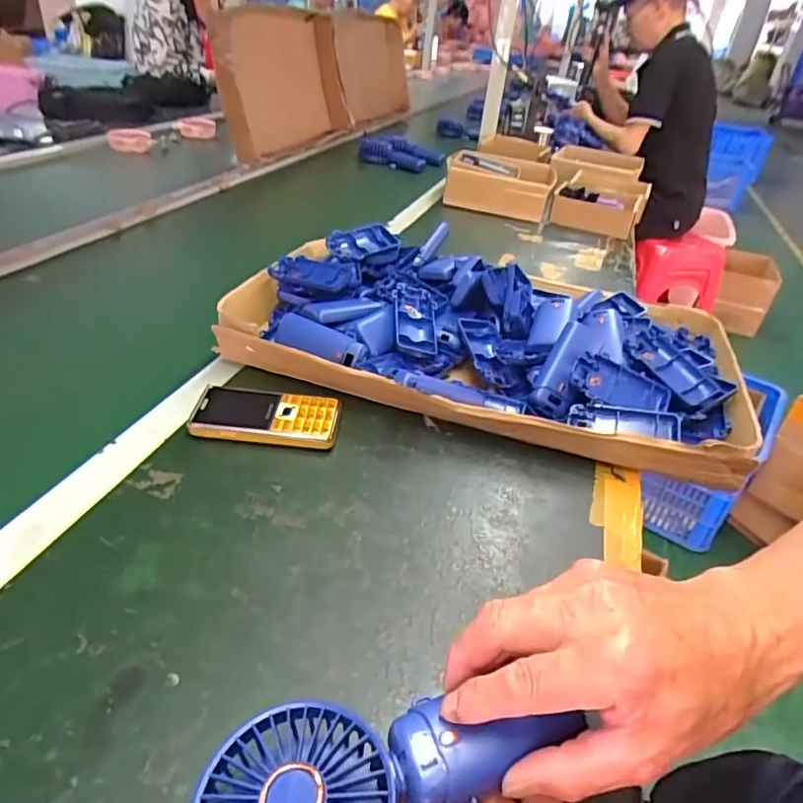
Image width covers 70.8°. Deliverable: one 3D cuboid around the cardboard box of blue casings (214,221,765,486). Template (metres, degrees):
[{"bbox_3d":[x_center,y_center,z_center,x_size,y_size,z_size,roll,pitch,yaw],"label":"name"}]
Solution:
[{"bbox_3d":[0.087,-0.082,0.618,0.533,0.080,0.315,10,35,8],"label":"cardboard box of blue casings"}]

